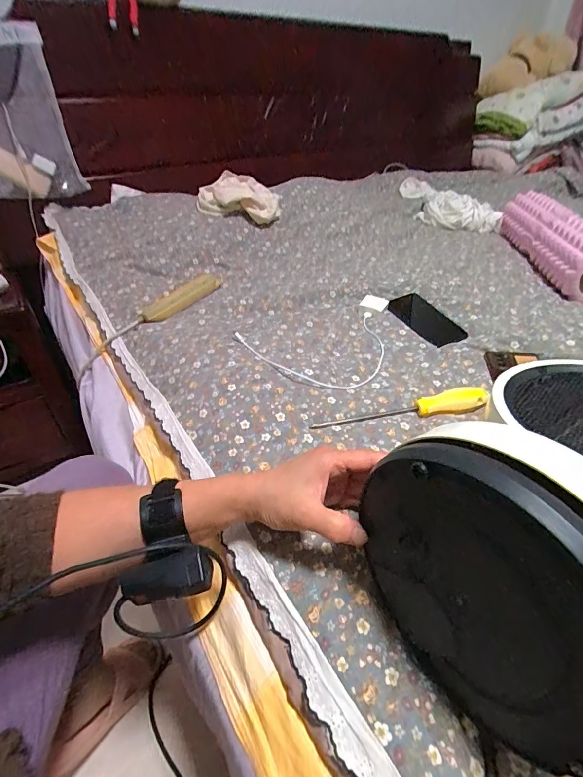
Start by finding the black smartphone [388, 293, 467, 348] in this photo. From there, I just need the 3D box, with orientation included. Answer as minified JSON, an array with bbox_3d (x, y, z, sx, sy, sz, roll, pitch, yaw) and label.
[{"bbox_3d":[0.243,-0.128,0.695,0.080,0.004,0.162,-17,47,-17],"label":"black smartphone"}]

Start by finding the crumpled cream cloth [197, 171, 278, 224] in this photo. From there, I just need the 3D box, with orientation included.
[{"bbox_3d":[-0.130,-0.469,0.942,0.197,0.099,0.088,0,37,1],"label":"crumpled cream cloth"}]

